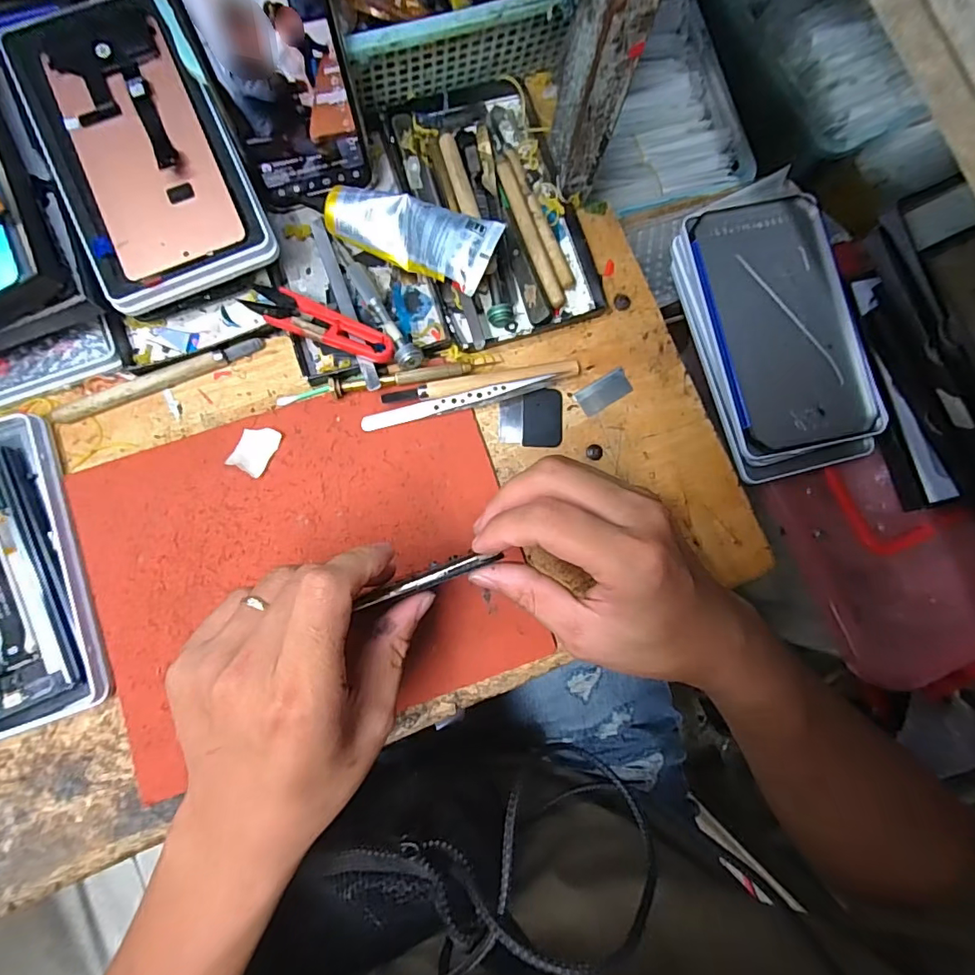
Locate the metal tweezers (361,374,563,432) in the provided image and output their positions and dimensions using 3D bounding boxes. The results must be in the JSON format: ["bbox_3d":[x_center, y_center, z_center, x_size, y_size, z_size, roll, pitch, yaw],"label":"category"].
[{"bbox_3d":[-0.019,-0.055,0.331,0.123,0.016,0.010,-14,84,-5],"label":"metal tweezers"}]

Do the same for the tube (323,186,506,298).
[{"bbox_3d":[-0.049,-0.157,0.319,0.111,0.022,0.040,23,108,16],"label":"tube"}]

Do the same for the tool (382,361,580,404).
[{"bbox_3d":[-0.003,-0.069,0.334,0.130,0.015,0.014,-11,84,-4],"label":"tool"}]

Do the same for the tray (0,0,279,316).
[{"bbox_3d":[-0.210,-0.208,0.314,0.104,0.024,0.189,-24,88,-7],"label":"tray"}]

